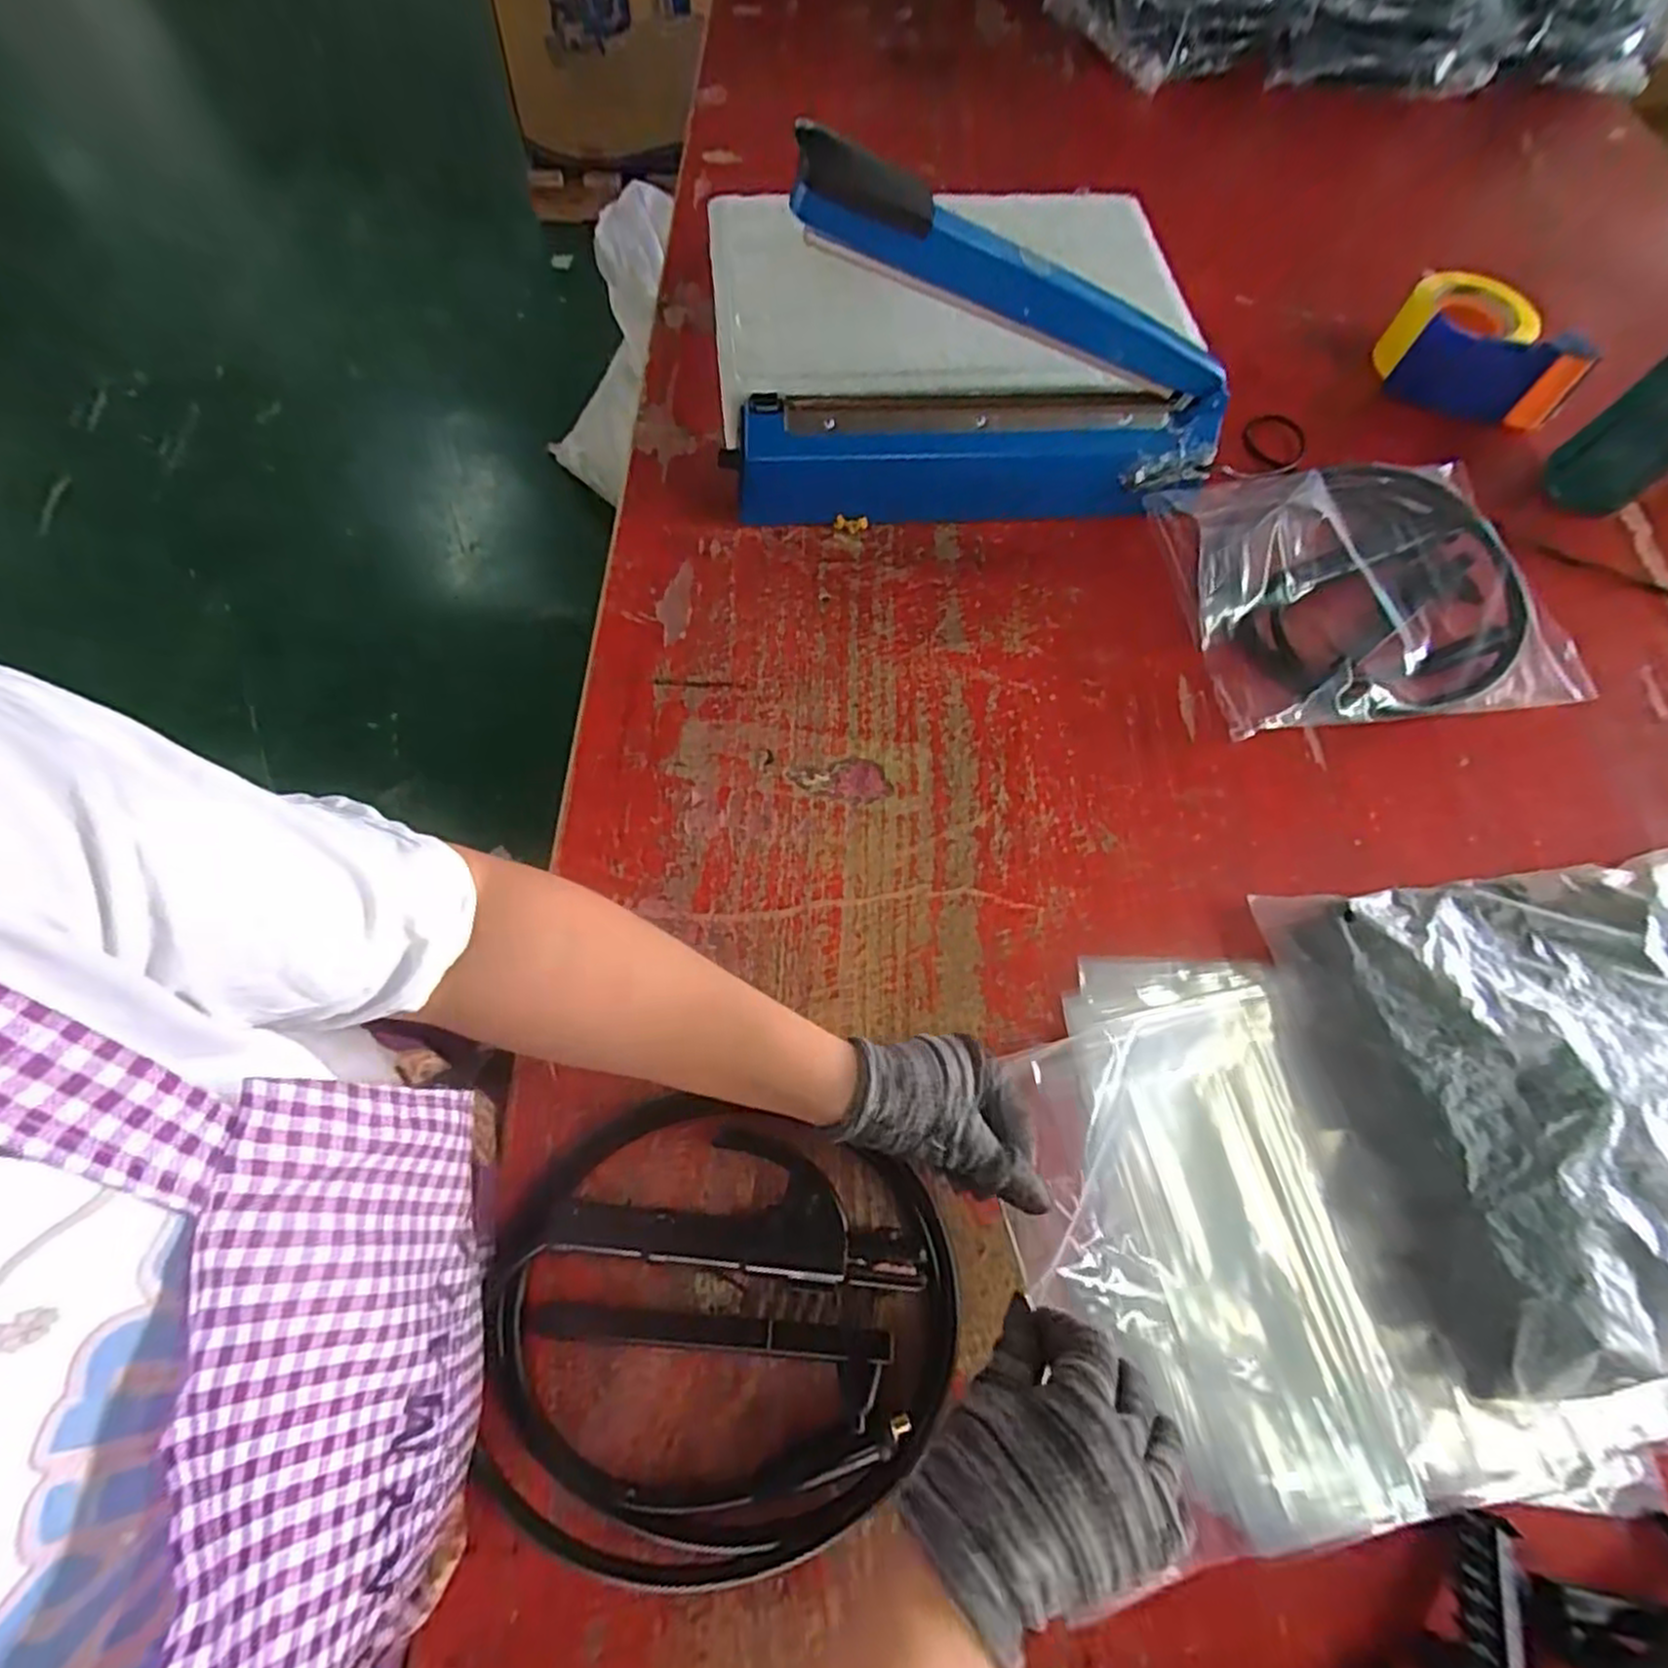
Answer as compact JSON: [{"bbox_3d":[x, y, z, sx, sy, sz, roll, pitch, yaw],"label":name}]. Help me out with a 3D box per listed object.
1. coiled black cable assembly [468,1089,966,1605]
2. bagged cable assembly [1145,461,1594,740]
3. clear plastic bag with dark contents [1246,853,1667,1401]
[{"bbox_3d":[-0.054,0.258,0.392,0.237,0.034,0.205,6,65,-1],"label":"coiled black cable assembly"},{"bbox_3d":[0.445,-0.208,0.632,0.309,0.040,0.244,-6,66,-6],"label":"bagged cable assembly"},{"bbox_3d":[0.499,0.150,0.454,0.383,0.067,0.279,-6,66,-6],"label":"clear plastic bag with dark contents"}]

